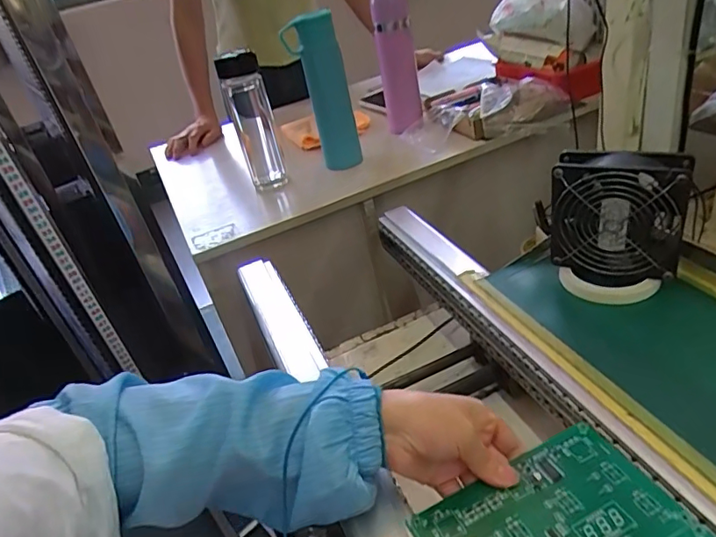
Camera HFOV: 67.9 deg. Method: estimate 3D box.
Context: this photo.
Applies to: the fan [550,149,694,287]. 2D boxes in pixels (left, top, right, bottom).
[{"bbox_3d":[0.268,-0.051,0.548,0.121,0.121,0.055,13,41,34],"label":"fan"}]

